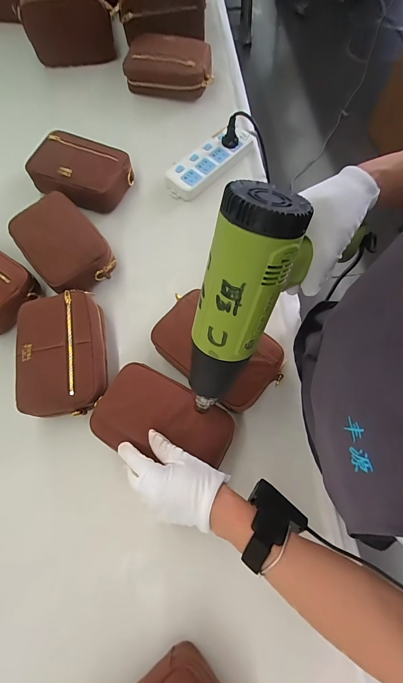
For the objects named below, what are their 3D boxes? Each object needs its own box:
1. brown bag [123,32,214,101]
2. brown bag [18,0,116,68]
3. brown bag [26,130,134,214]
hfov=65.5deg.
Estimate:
[{"bbox_3d":[-0.065,-0.615,0.705,0.184,0.073,0.108,14,72,7],"label":"brown bag"},{"bbox_3d":[-0.296,-0.687,0.688,0.182,0.134,0.061,-4,70,1],"label":"brown bag"},{"bbox_3d":[-0.235,-0.336,0.627,0.182,0.073,0.127,20,73,9],"label":"brown bag"}]

